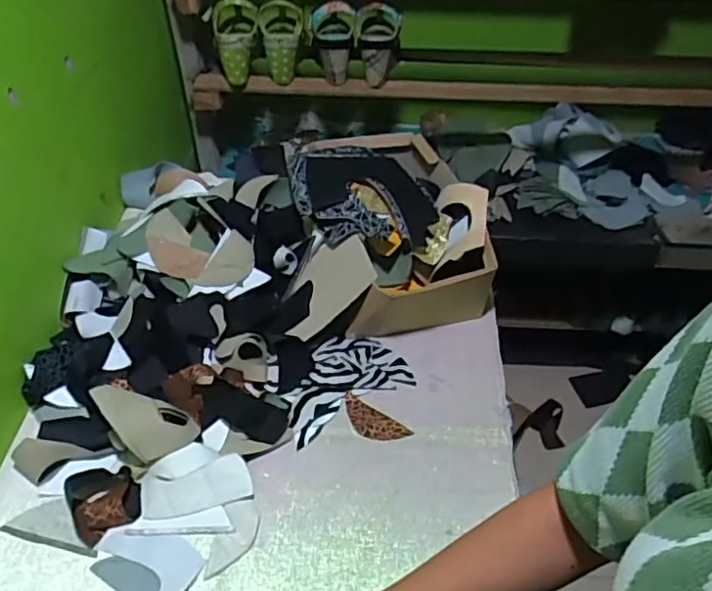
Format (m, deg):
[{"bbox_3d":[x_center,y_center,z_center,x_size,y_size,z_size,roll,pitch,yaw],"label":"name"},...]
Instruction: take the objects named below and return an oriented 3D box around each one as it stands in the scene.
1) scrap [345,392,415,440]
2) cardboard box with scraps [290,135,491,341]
[{"bbox_3d":[0.020,0.160,0.773,0.093,0.004,0.040,28,50,21],"label":"scrap"},{"bbox_3d":[0.044,-0.104,0.929,0.261,0.145,0.331,-10,47,-14],"label":"cardboard box with scraps"}]

